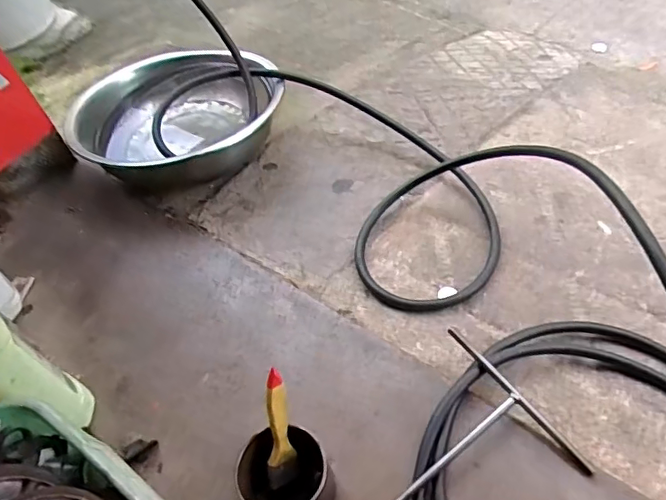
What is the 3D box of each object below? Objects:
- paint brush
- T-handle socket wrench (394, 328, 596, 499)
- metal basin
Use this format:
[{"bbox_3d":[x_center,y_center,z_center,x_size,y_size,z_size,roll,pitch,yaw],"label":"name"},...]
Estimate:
[{"bbox_3d":[-0.051,0.171,0.549,0.022,0.129,0.019,0,24,6],"label":"paint brush"},{"bbox_3d":[0.089,0.228,0.544,0.307,0.047,0.184,-35,53,-25],"label":"T-handle socket wrench"},{"bbox_3d":[-0.246,-0.209,0.940,0.287,0.107,0.287,-3,47,3],"label":"metal basin"}]

